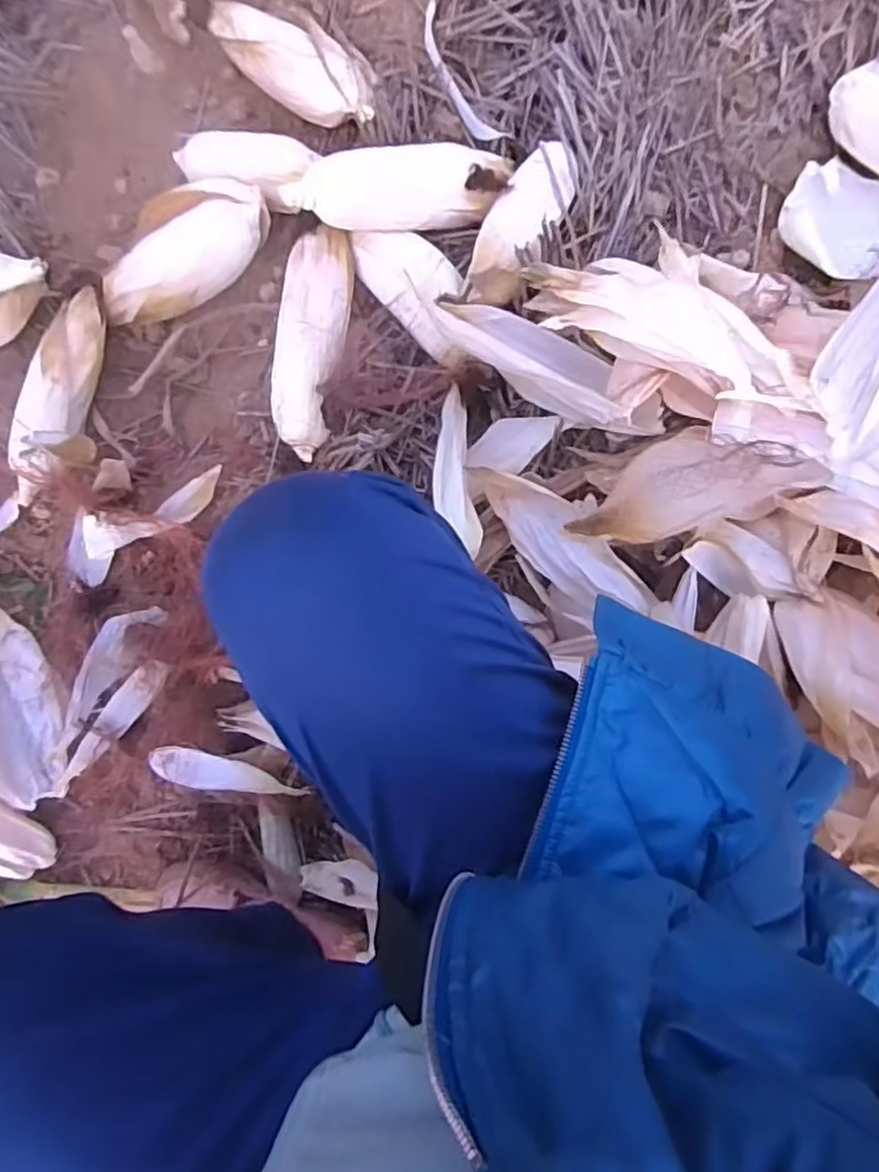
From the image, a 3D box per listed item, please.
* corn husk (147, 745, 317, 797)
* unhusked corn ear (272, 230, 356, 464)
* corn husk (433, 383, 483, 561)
[{"bbox_3d":[-0.220,0.196,0.706,0.177,0.034,0.039,5,90,6],"label":"corn husk"},{"bbox_3d":[-0.134,-0.246,0.689,0.070,0.061,0.223,9,90,6],"label":"unhusked corn ear"},{"bbox_3d":[0.014,-0.116,0.634,0.040,0.042,0.181,-5,71,6],"label":"corn husk"}]

